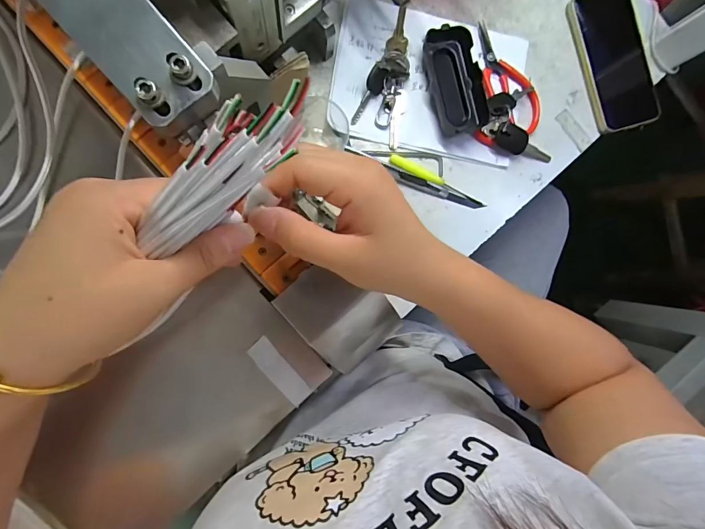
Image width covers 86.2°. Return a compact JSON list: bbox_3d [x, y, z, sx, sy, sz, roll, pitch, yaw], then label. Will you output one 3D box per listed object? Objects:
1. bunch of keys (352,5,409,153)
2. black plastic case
[{"bbox_3d":[0.047,-0.204,0.401,0.053,0.018,0.138,21,88,-7],"label":"bunch of keys"},{"bbox_3d":[0.111,-0.197,0.408,0.050,0.024,0.105,-19,93,-7],"label":"black plastic case"}]

